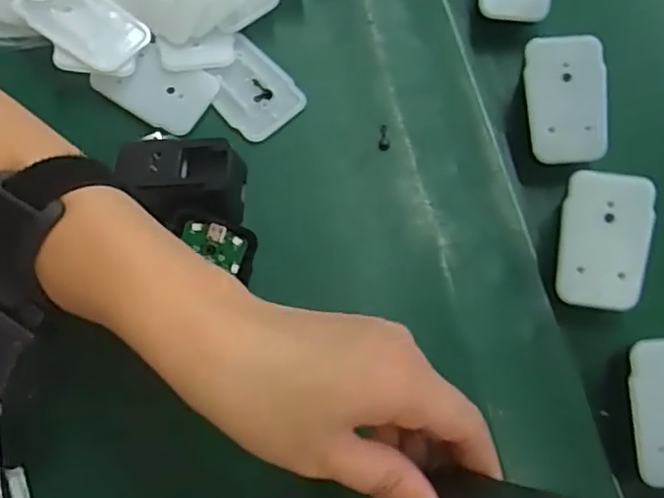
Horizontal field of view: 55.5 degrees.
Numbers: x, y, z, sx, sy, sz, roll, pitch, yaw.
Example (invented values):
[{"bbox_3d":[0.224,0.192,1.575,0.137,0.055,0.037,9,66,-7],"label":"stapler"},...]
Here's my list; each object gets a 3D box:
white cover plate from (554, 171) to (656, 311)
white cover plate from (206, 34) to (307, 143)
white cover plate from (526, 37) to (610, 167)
[{"bbox_3d":[0.140,-0.004,0.324,0.043,0.004,0.068,6,93,10],"label":"white cover plate"},{"bbox_3d":[-0.048,-0.093,0.370,0.057,0.004,0.044,44,76,10],"label":"white cover plate"},{"bbox_3d":[0.129,-0.081,0.347,0.042,0.004,0.068,-2,96,6],"label":"white cover plate"}]

